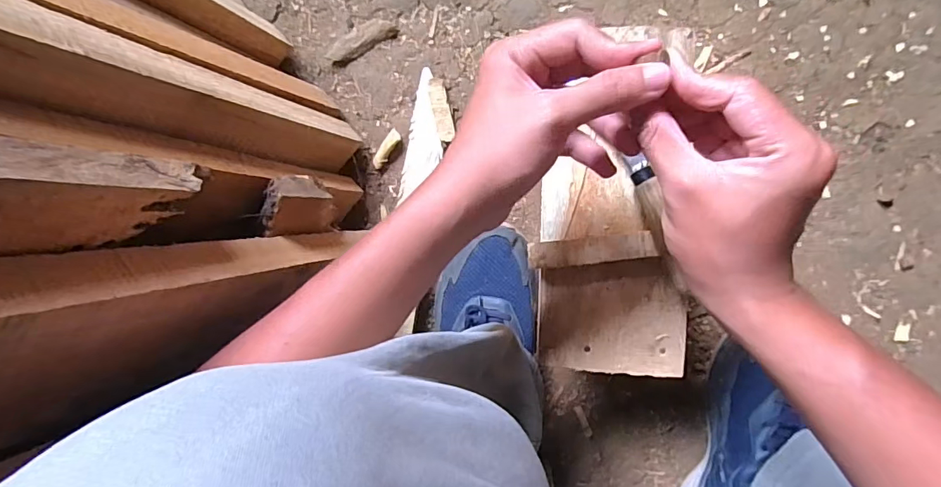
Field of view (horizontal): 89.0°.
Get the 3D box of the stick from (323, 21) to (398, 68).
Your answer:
[{"bbox_3d":[-0.121,-0.226,0.531,0.082,0.007,0.029,-23,92,9],"label":"stick"}]

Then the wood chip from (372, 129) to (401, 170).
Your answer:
[{"bbox_3d":[-0.096,-0.107,0.544,0.014,0.004,0.047,34,98,3],"label":"wood chip"}]

